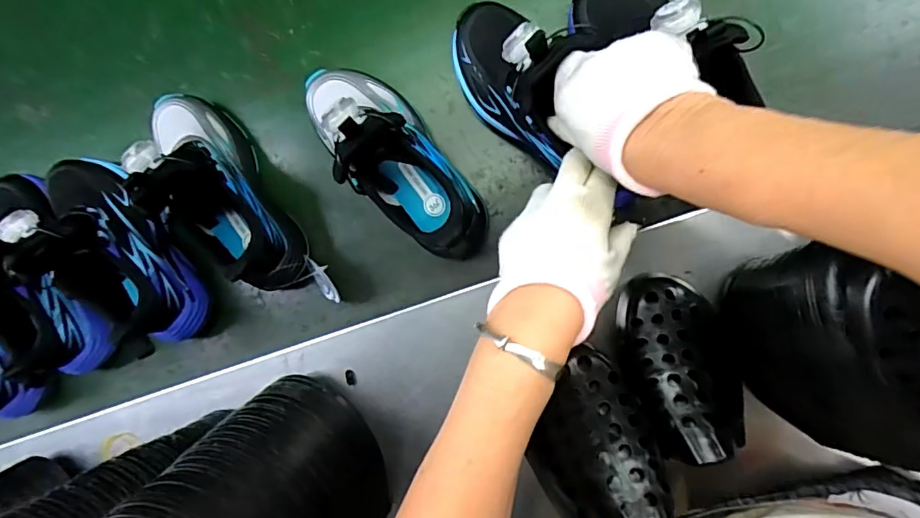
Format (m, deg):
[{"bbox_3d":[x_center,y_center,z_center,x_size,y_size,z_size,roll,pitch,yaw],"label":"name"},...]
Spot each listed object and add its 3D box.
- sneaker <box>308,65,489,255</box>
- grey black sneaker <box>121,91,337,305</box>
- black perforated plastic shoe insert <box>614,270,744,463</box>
[{"bbox_3d":[-0.057,-0.085,0.437,0.072,0.084,0.204,-37,88,7],"label":"sneaker"},{"bbox_3d":[-0.218,-0.052,0.445,0.081,0.122,0.229,-36,88,7],"label":"grey black sneaker"},{"bbox_3d":[0.155,0.075,0.352,0.074,0.054,0.126,-19,90,8],"label":"black perforated plastic shoe insert"}]

